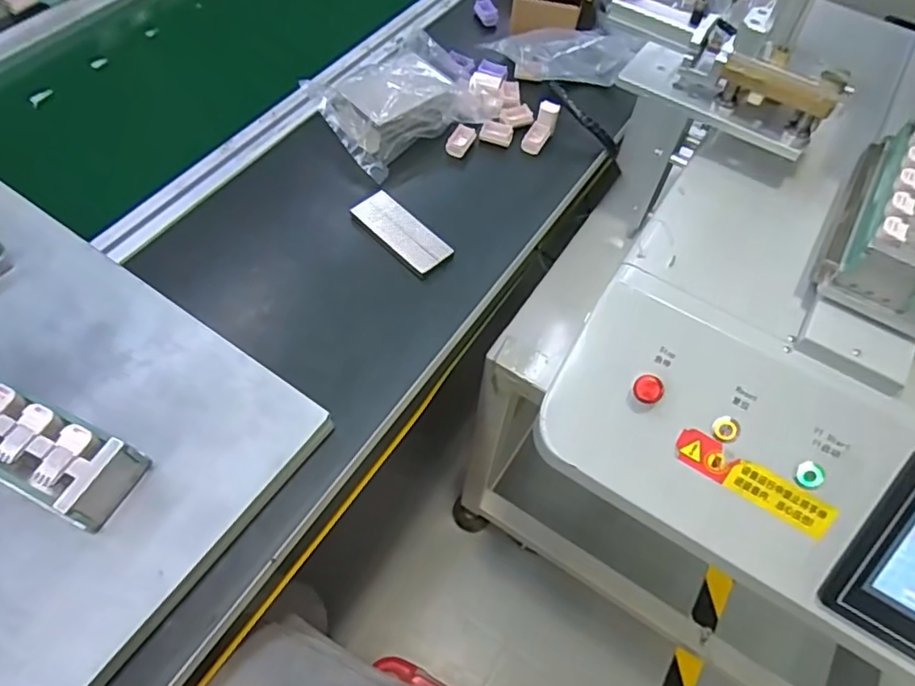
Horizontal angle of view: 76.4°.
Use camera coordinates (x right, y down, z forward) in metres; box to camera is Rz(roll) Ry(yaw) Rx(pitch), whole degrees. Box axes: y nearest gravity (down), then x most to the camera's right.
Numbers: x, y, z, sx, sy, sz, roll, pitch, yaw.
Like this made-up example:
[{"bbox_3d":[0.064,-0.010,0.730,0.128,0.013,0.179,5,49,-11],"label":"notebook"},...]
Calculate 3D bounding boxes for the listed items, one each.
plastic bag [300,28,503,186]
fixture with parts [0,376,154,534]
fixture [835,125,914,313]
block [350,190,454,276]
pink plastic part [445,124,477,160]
[{"bbox_3d":[-0.062,-0.284,0.652,0.198,0.043,0.160,-36,67,-21],"label":"plastic bag"},{"bbox_3d":[-0.315,0.060,0.407,0.187,0.055,0.057,24,60,13],"label":"fixture with parts"},{"bbox_3d":[0.371,-0.115,0.483,0.065,0.048,0.183,29,62,13],"label":"fixture"},{"bbox_3d":[-0.056,-0.111,0.578,0.042,0.007,0.113,-37,68,-22],"label":"block"},{"bbox_3d":[0.003,-0.224,0.645,0.023,0.015,0.040,23,61,11],"label":"pink plastic part"}]

